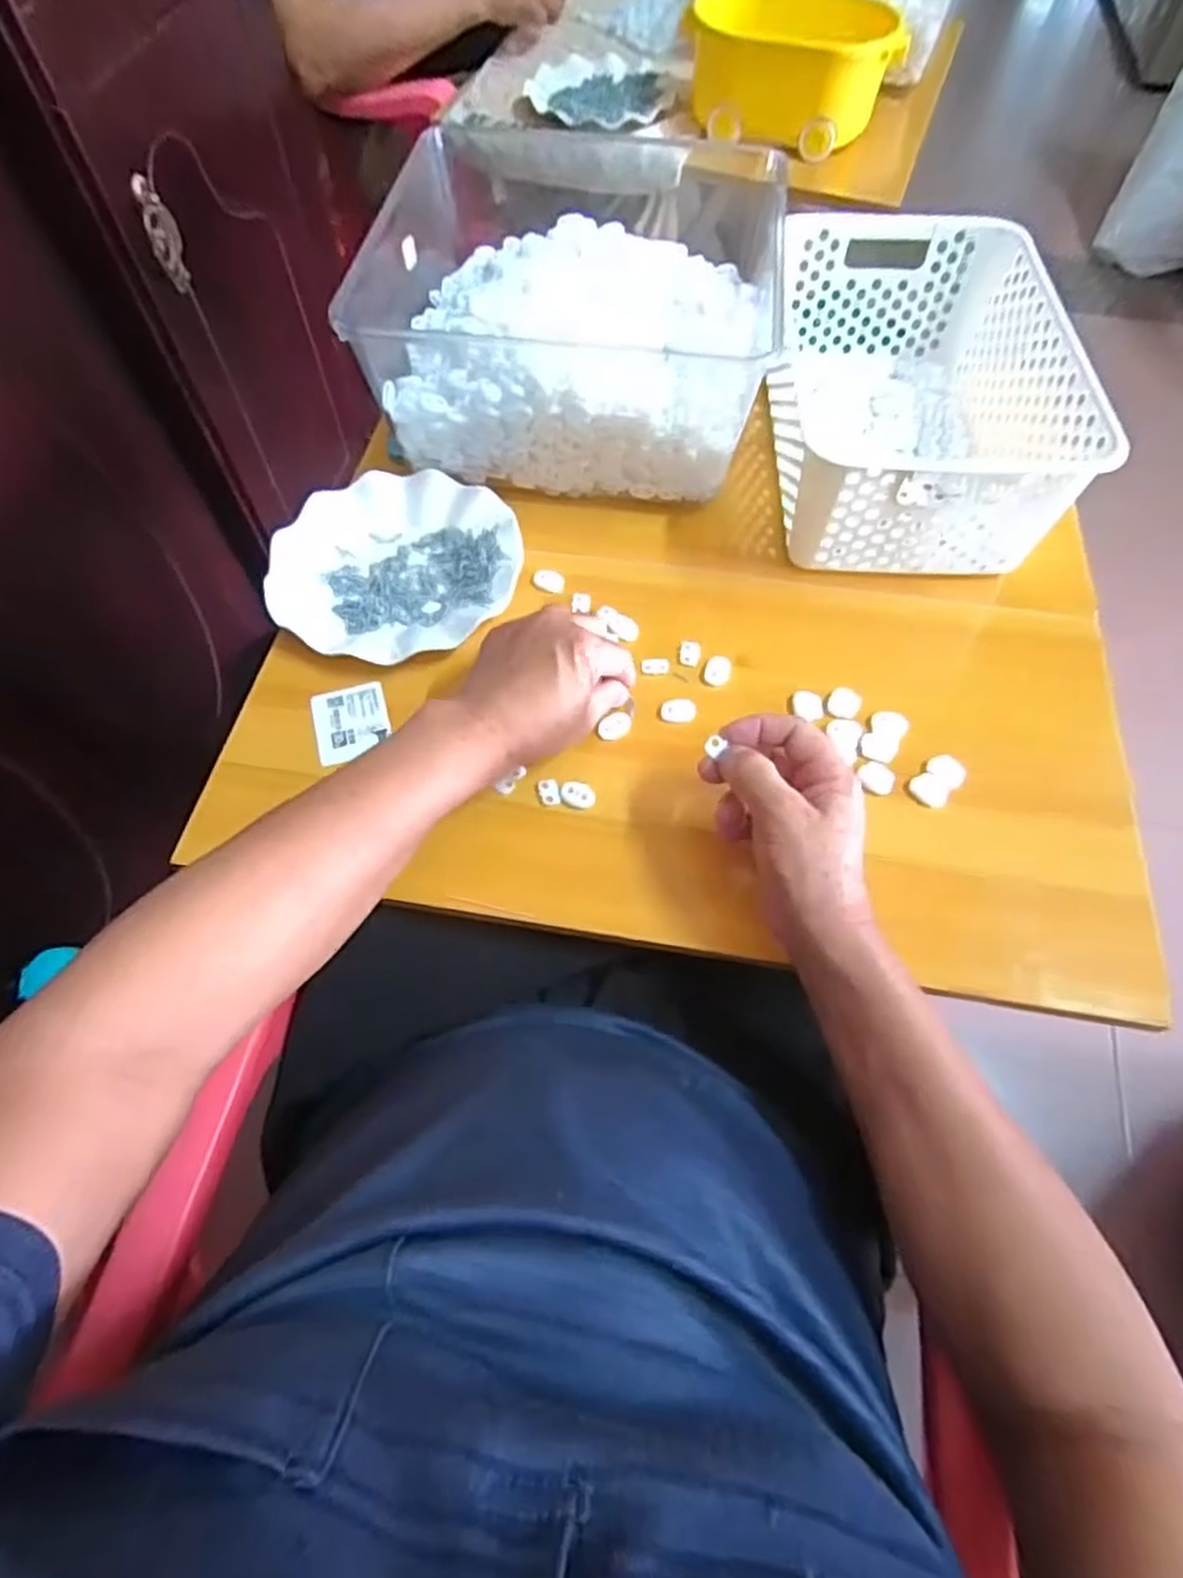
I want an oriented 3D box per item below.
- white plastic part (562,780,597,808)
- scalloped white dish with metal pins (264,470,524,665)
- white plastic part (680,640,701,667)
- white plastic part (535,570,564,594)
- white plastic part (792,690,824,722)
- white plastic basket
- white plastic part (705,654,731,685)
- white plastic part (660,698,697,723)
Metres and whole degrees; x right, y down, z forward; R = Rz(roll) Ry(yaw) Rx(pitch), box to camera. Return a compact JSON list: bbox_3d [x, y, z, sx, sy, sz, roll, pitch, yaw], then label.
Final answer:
[{"bbox_3d":[-0.008,0.004,0.478,0.022,0.004,0.016,31,66,15],"label":"white plastic part"},{"bbox_3d":[-0.146,-0.168,0.560,0.183,0.024,0.176,0,62,0],"label":"scalloped white dish with metal pins"},{"bbox_3d":[0.071,-0.099,0.536,0.015,0.004,0.023,14,62,7],"label":"white plastic part"},{"bbox_3d":[-0.032,-0.160,0.569,0.024,0.009,0.014,19,63,10],"label":"white plastic part"},{"bbox_3d":[0.151,-0.058,0.515,0.021,0.007,0.023,10,62,5],"label":"white plastic part"},{"bbox_3d":[0.253,-0.313,0.589,0.190,0.114,0.300,3,62,1],"label":"white plastic basket"},{"bbox_3d":[0.091,-0.085,0.529,0.018,0.005,0.024,15,63,8],"label":"white plastic part"},{"bbox_3d":[0.060,-0.054,0.511,0.023,0.004,0.018,8,62,4],"label":"white plastic part"}]

